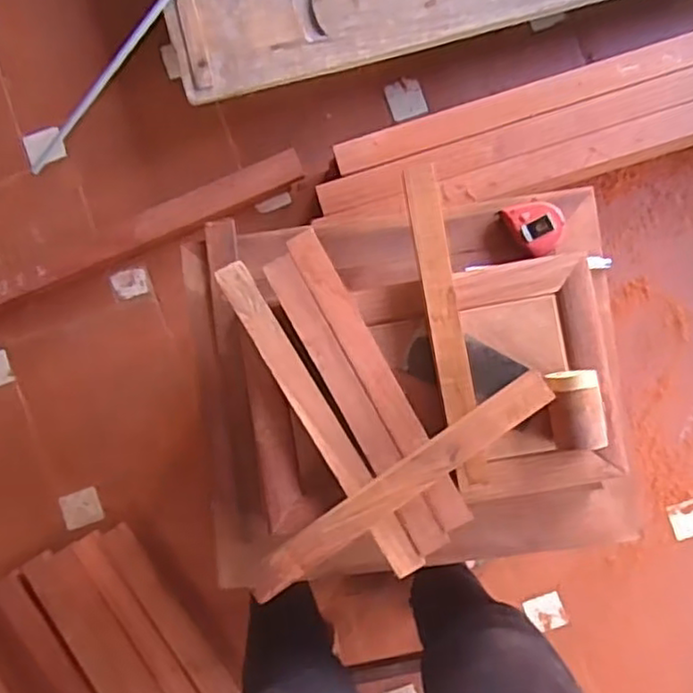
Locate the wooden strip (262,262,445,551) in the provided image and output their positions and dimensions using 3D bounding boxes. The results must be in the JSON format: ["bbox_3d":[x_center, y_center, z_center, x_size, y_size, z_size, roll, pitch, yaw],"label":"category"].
[{"bbox_3d":[0.008,0.057,0.683,0.034,0.015,0.325,-29,87,2],"label":"wooden strip"}]

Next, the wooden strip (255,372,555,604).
[{"bbox_3d":[0.051,0.131,0.650,0.327,0.022,0.035,-36,87,1],"label":"wooden strip"}]

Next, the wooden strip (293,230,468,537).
[{"bbox_3d":[0.030,0.032,0.687,0.035,0.019,0.328,-29,87,2],"label":"wooden strip"}]

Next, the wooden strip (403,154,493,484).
[{"bbox_3d":[0.100,-0.022,0.681,0.033,0.019,0.322,-10,88,3],"label":"wooden strip"}]

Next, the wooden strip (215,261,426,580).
[{"bbox_3d":[-0.030,0.071,0.688,0.035,0.018,0.354,-33,87,2],"label":"wooden strip"}]

